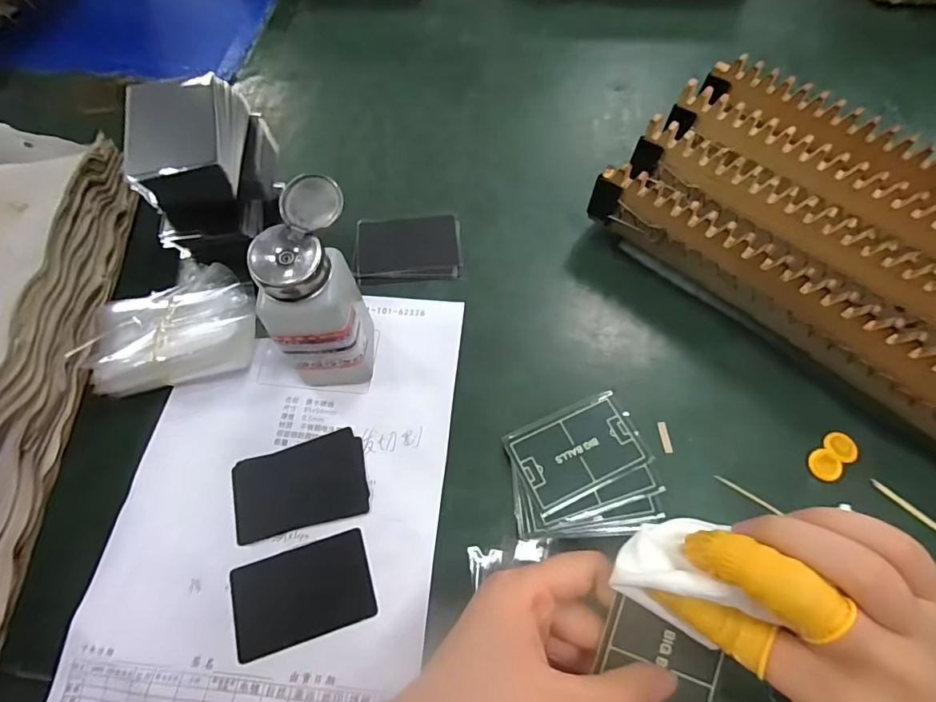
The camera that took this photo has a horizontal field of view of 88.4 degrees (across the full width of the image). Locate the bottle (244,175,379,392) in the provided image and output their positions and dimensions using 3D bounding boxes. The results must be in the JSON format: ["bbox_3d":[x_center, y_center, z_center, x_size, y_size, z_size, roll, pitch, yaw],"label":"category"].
[{"bbox_3d":[-0.095,-0.032,0.311,0.052,0.140,0.066,-7,65,-3],"label":"bottle"}]

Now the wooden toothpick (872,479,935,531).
[{"bbox_3d":[0.299,0.109,0.317,0.063,0.004,0.006,41,71,17],"label":"wooden toothpick"}]

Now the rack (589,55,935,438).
[{"bbox_3d":[0.372,-0.006,0.330,0.574,0.081,0.196,40,71,17],"label":"rack"}]

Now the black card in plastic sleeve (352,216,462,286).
[{"bbox_3d":[-0.052,-0.088,0.417,0.091,0.007,0.064,-4,67,-2],"label":"black card in plastic sleeve"}]

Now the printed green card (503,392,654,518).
[{"bbox_3d":[0.076,0.067,0.331,0.086,0.004,0.057,-23,66,-10],"label":"printed green card"}]

